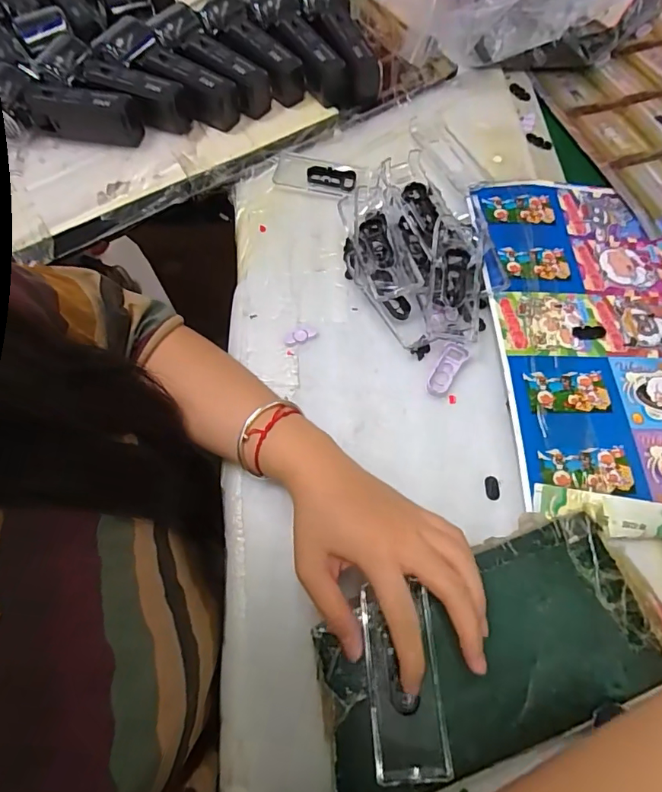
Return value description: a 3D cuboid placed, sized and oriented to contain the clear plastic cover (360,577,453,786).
[{"bbox_3d":[0.044,0.173,0.292,0.045,0.017,0.103,-7,67,-3],"label":"clear plastic cover"}]

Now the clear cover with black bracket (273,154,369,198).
[{"bbox_3d":[-0.011,-0.221,0.480,0.092,0.007,0.038,13,67,6],"label":"clear cover with black bracket"}]

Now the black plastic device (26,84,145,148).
[{"bbox_3d":[-0.246,-0.280,0.483,0.105,0.045,0.025,7,66,4],"label":"black plastic device"}]

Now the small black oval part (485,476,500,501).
[{"bbox_3d":[0.123,0.070,0.364,0.010,0.004,0.018,3,66,2],"label":"small black oval part"}]

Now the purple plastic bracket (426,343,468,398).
[{"bbox_3d":[0.096,-0.022,0.399,0.019,0.006,0.050,30,70,13],"label":"purple plastic bracket"}]

